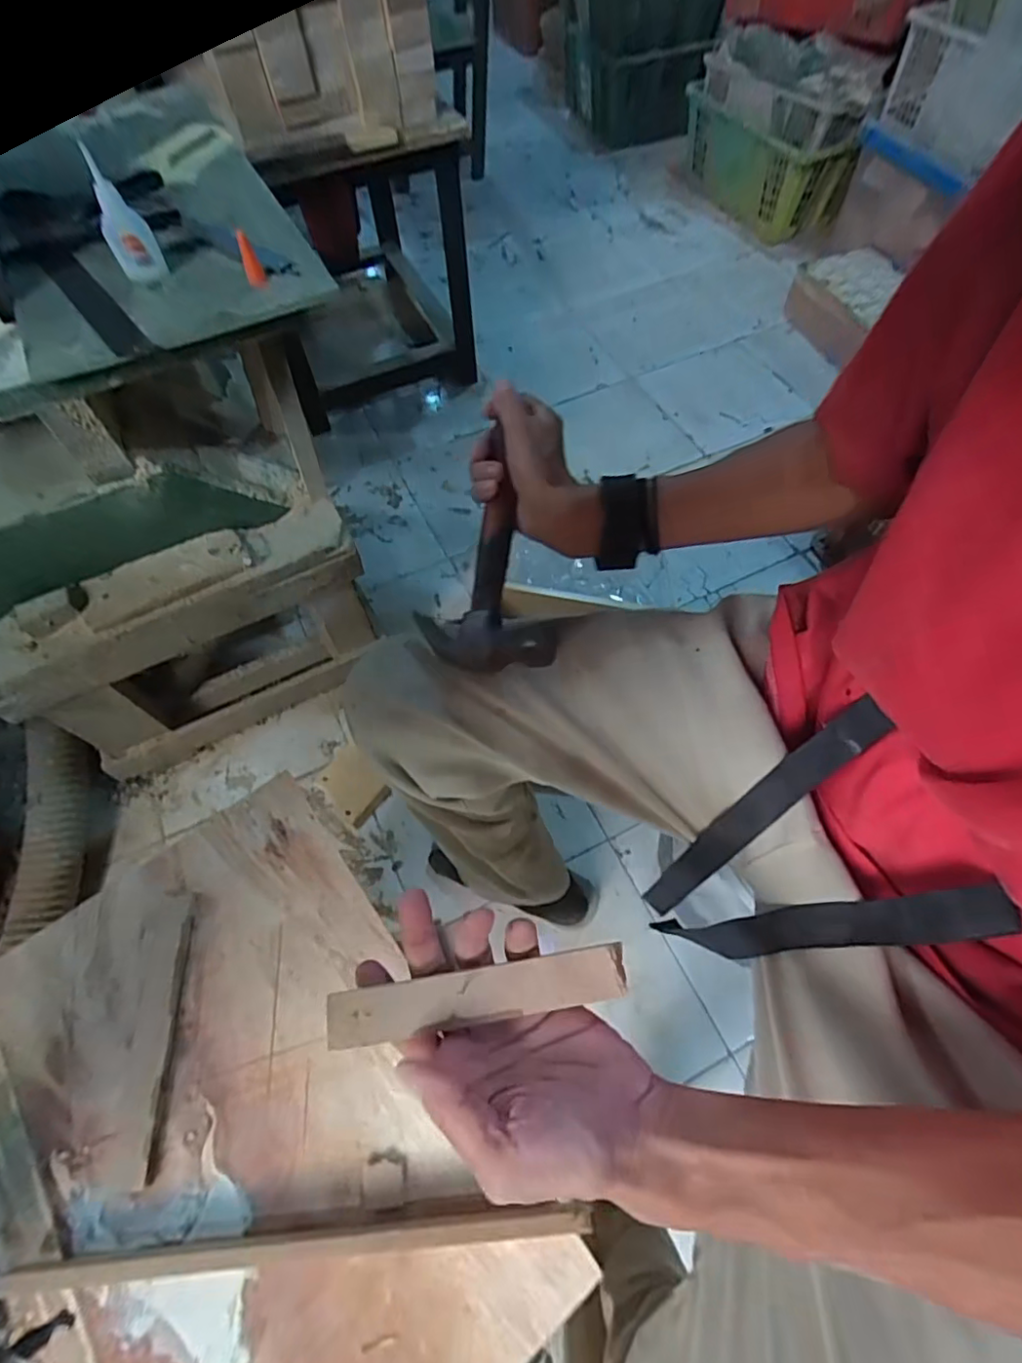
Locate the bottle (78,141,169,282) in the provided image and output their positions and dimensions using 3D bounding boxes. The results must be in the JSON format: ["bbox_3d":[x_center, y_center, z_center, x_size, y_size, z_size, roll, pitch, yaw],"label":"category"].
[{"bbox_3d":[-0.307,-0.365,0.454,0.034,0.077,0.029,-28,65,-13],"label":"bottle"}]

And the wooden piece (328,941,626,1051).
[{"bbox_3d":[-0.016,0.150,0.277,0.143,0.010,0.023,-9,62,-3],"label":"wooden piece"}]

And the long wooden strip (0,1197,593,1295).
[{"bbox_3d":[-0.122,0.319,0.329,0.330,0.031,0.010,-5,62,-2],"label":"long wooden strip"}]

